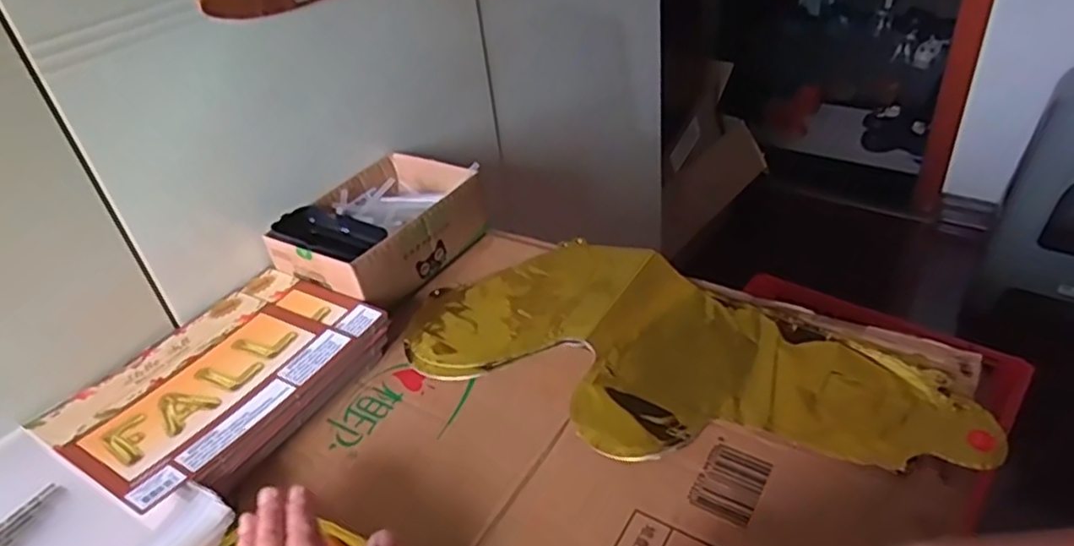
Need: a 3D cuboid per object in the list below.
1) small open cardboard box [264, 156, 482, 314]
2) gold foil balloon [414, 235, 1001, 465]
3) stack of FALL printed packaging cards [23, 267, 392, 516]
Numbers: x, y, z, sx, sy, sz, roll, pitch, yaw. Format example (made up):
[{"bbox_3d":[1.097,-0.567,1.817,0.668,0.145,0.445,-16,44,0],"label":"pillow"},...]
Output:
[{"bbox_3d":[-0.151,-0.042,0.671,0.128,0.065,0.180,16,42,27],"label":"small open cardboard box"},{"bbox_3d":[0.104,0.063,0.535,0.423,0.019,0.202,20,44,31],"label":"gold foil balloon"},{"bbox_3d":[-0.252,0.085,0.549,0.174,0.031,0.222,15,42,26],"label":"stack of FALL printed packaging cards"}]

